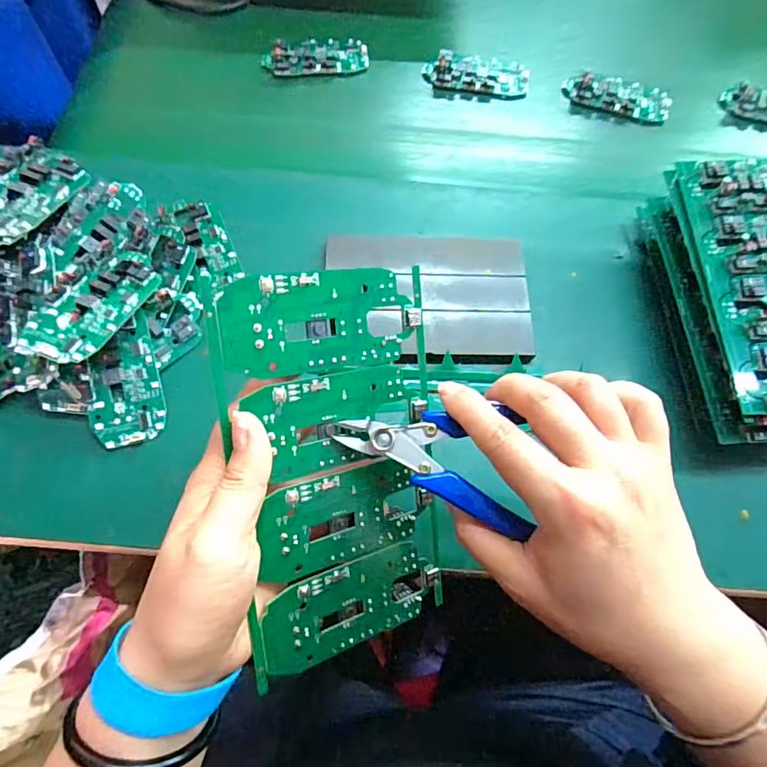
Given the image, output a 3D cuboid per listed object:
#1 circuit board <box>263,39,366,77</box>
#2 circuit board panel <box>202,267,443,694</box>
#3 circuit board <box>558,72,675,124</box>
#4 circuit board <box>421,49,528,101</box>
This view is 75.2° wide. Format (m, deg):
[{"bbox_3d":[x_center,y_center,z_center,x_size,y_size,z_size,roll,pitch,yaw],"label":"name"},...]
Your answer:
[{"bbox_3d":[-0.063,-0.307,0.470,0.097,0.017,0.043,-12,68,-7],"label":"circuit board"},{"bbox_3d":[-0.020,0.041,0.243,0.104,0.004,0.185,-10,101,-31],"label":"circuit board panel"},{"bbox_3d":[0.219,-0.269,0.468,0.097,0.016,0.040,16,68,5],"label":"circuit board"},{"bbox_3d":[0.088,-0.292,0.471,0.098,0.015,0.046,0,67,-2],"label":"circuit board"}]

